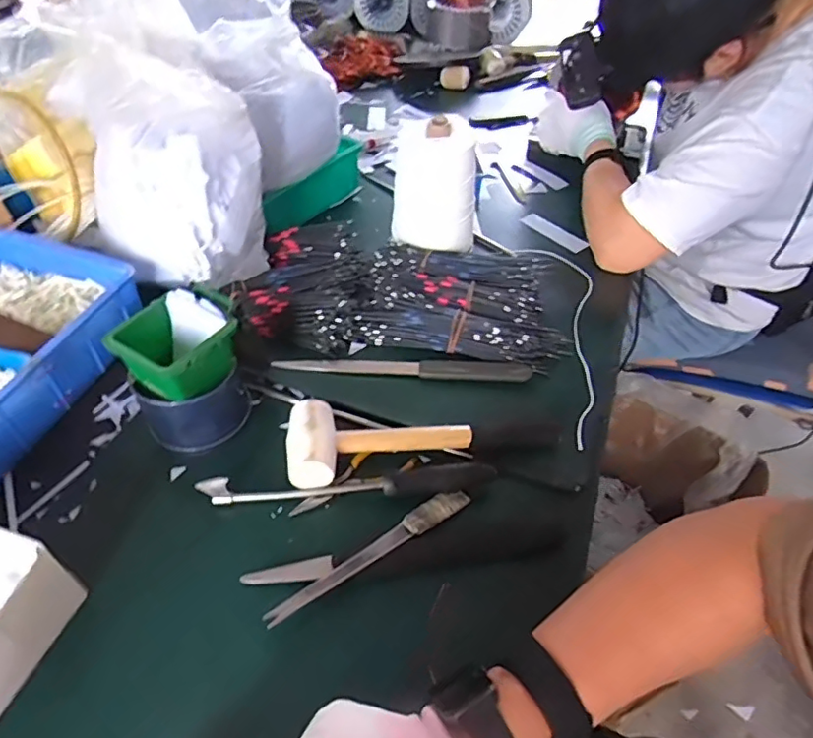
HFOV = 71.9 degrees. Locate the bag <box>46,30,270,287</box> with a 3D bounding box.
[{"bbox_3d":[-0.307,-0.283,0.688,0.178,0.208,0.347,-23,52,-22],"label":"bag"}]

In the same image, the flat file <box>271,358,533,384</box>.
[{"bbox_3d":[-0.003,-0.001,0.622,0.276,0.012,0.029,3,46,1],"label":"flat file"}]

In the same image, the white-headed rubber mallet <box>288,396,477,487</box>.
[{"bbox_3d":[-0.024,0.068,0.531,0.175,0.048,0.090,-3,47,-6],"label":"white-headed rubber mallet"}]

